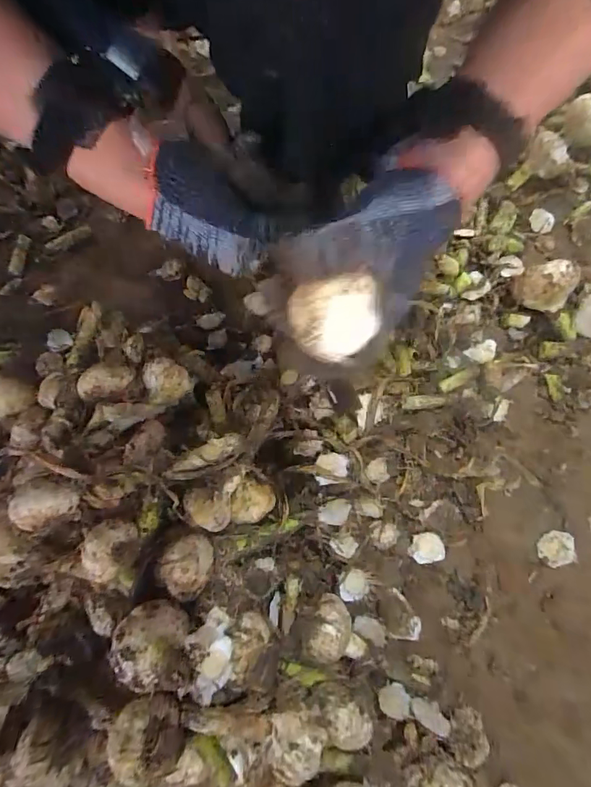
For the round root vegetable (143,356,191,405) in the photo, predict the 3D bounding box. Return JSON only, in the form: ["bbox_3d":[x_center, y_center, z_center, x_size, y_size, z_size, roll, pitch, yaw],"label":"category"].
[{"bbox_3d":[-0.128,-0.012,0.419,0.040,0.029,0.040,0,72,0],"label":"round root vegetable"}]

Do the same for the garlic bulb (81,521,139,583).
[{"bbox_3d":[-0.155,0.130,0.352,0.044,0.041,0.048,7,72,2],"label":"garlic bulb"}]

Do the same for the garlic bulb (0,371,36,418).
[{"bbox_3d":[-0.302,0.001,0.449,0.049,0.045,0.052,-8,73,-3],"label":"garlic bulb"}]

